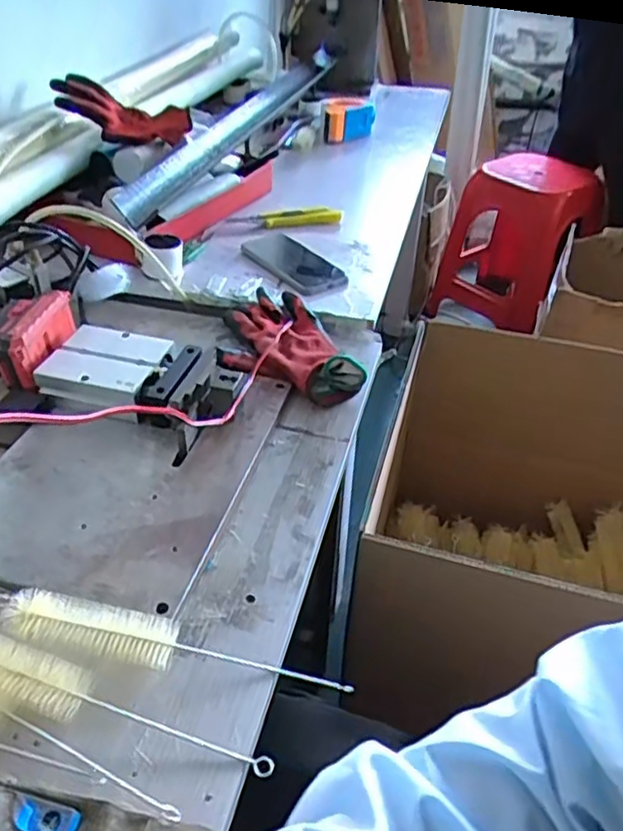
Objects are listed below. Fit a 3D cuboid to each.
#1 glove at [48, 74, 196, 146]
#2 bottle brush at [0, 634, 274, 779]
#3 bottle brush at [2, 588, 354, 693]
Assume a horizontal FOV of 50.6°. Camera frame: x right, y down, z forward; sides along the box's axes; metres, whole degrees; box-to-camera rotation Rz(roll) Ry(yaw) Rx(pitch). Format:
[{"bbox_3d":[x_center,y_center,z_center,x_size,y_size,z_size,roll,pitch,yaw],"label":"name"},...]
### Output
[{"bbox_3d":[-0.292,-0.461,1.013,0.200,0.068,0.073,13,37,-13],"label":"glove"},{"bbox_3d":[-0.145,0.181,0.424,0.245,0.036,0.032,13,40,13],"label":"bottle brush"},{"bbox_3d":[-0.098,0.158,0.459,0.243,0.027,0.035,8,39,7],"label":"bottle brush"}]

